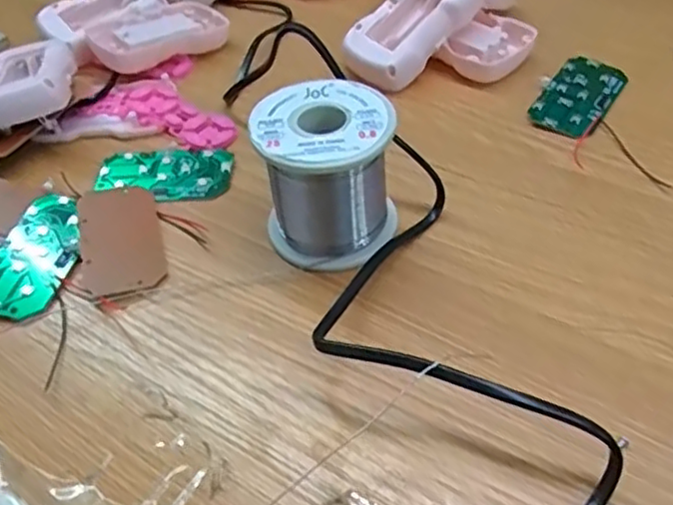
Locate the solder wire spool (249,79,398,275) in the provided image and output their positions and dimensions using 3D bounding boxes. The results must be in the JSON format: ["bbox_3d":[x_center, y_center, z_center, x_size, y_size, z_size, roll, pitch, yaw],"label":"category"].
[{"bbox_3d":[-0.004,-0.036,0.308,0.061,0.062,0.062,-9,47,-3],"label":"solder wire spool"}]

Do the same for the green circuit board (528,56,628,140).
[{"bbox_3d":[0.141,-0.091,0.385,0.037,0.004,0.073,24,54,25],"label":"green circuit board"}]

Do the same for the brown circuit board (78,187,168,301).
[{"bbox_3d":[-0.107,-0.008,0.331,0.037,0.008,0.078,-15,48,-8],"label":"brown circuit board"}]

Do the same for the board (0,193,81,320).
[{"bbox_3d":[-0.145,-0.001,0.323,0.039,0.007,0.071,4,48,9],"label":"board"}]

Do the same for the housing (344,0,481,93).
[{"bbox_3d":[0.043,-0.139,0.408,0.048,0.019,0.084,41,89,24],"label":"housing"}]

